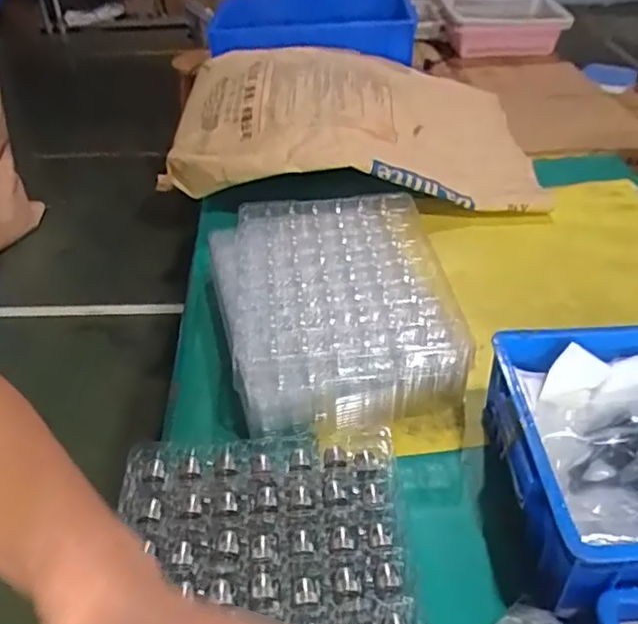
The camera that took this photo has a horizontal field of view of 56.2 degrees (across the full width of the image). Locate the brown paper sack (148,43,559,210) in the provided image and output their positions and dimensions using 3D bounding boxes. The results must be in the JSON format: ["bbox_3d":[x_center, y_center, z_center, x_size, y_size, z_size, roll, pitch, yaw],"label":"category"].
[{"bbox_3d":[0.059,-0.374,1.178,0.673,0.202,0.485,-1,39,0],"label":"brown paper sack"}]

